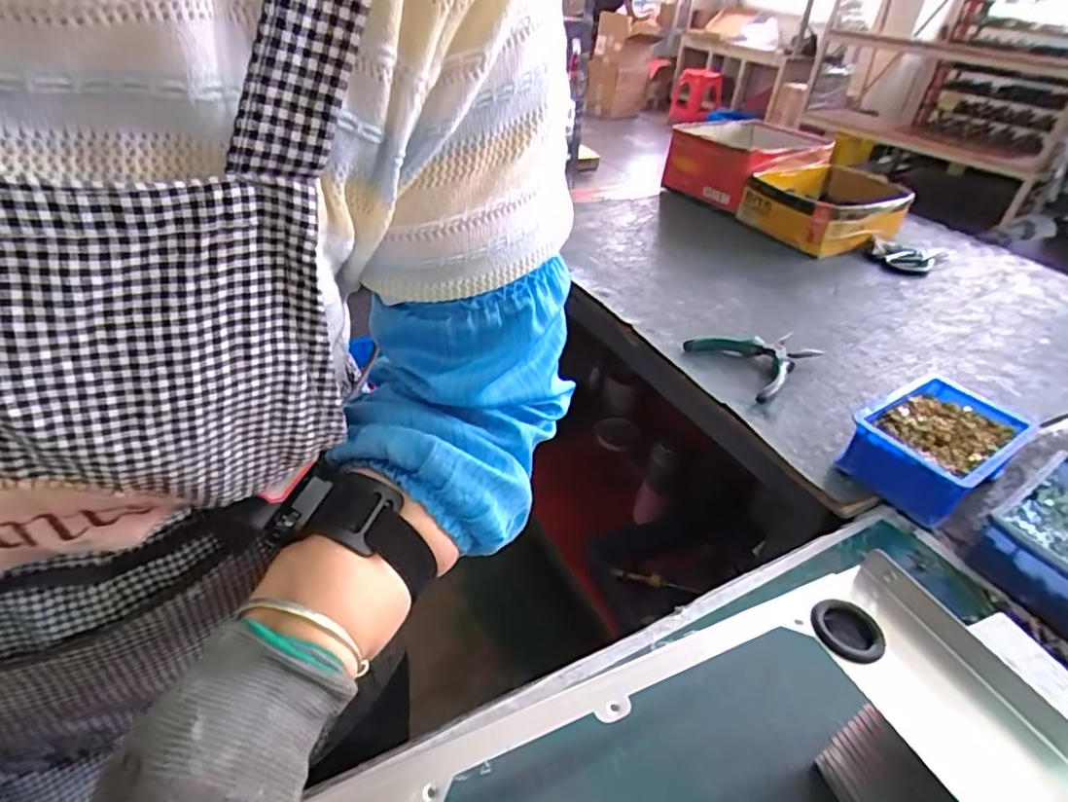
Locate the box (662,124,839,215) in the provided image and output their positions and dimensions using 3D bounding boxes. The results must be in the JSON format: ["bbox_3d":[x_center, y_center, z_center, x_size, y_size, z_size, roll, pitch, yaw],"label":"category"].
[{"bbox_3d":[0.373,-0.415,1.059,0.202,0.128,0.213,-14,41,-25],"label":"box"}]

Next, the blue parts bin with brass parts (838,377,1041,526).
[{"bbox_3d":[0.357,0.038,0.524,0.160,0.056,0.102,-21,44,-32],"label":"blue parts bin with brass parts"}]

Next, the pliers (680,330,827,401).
[{"bbox_3d":[0.245,-0.052,0.643,0.119,0.027,0.114,-16,41,-27],"label":"pliers"}]

